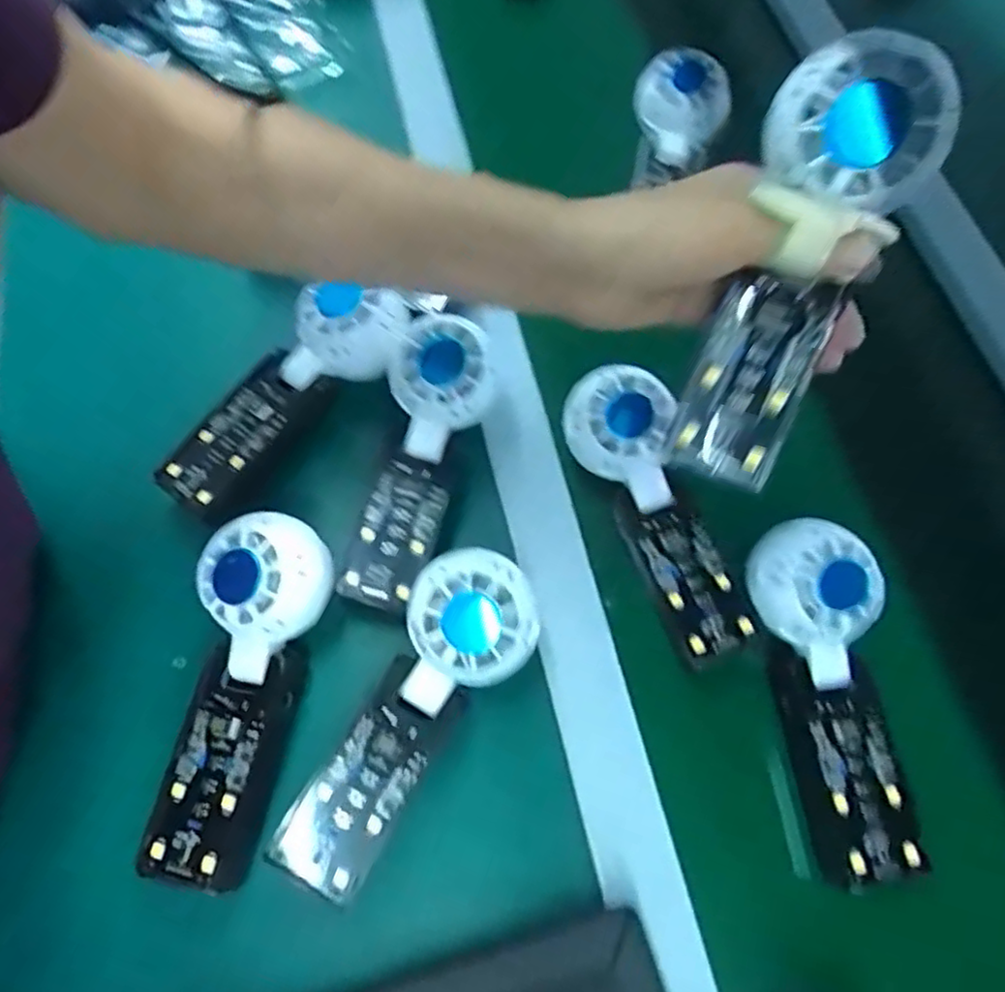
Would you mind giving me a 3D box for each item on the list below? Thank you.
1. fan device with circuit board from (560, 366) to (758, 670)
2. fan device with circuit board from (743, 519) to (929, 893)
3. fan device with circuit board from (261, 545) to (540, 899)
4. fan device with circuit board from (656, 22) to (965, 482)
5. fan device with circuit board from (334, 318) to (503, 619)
[{"bbox_3d":[0.085,0.008,0.375,0.054,0.034,0.161,-21,81,-9],"label":"fan device with circuit board"},{"bbox_3d":[0.163,0.096,0.336,0.055,0.032,0.163,-7,80,-3],"label":"fan device with circuit board"},{"bbox_3d":[-0.042,0.103,0.323,0.057,0.029,0.164,32,83,13],"label":"fan device with circuit board"},{"bbox_3d":[0.110,-0.084,0.258,0.058,0.028,0.159,22,109,9],"label":"fan device with circuit board"},{"bbox_3d":[-0.052,-0.014,0.374,0.060,0.053,0.149,17,68,7],"label":"fan device with circuit board"}]

